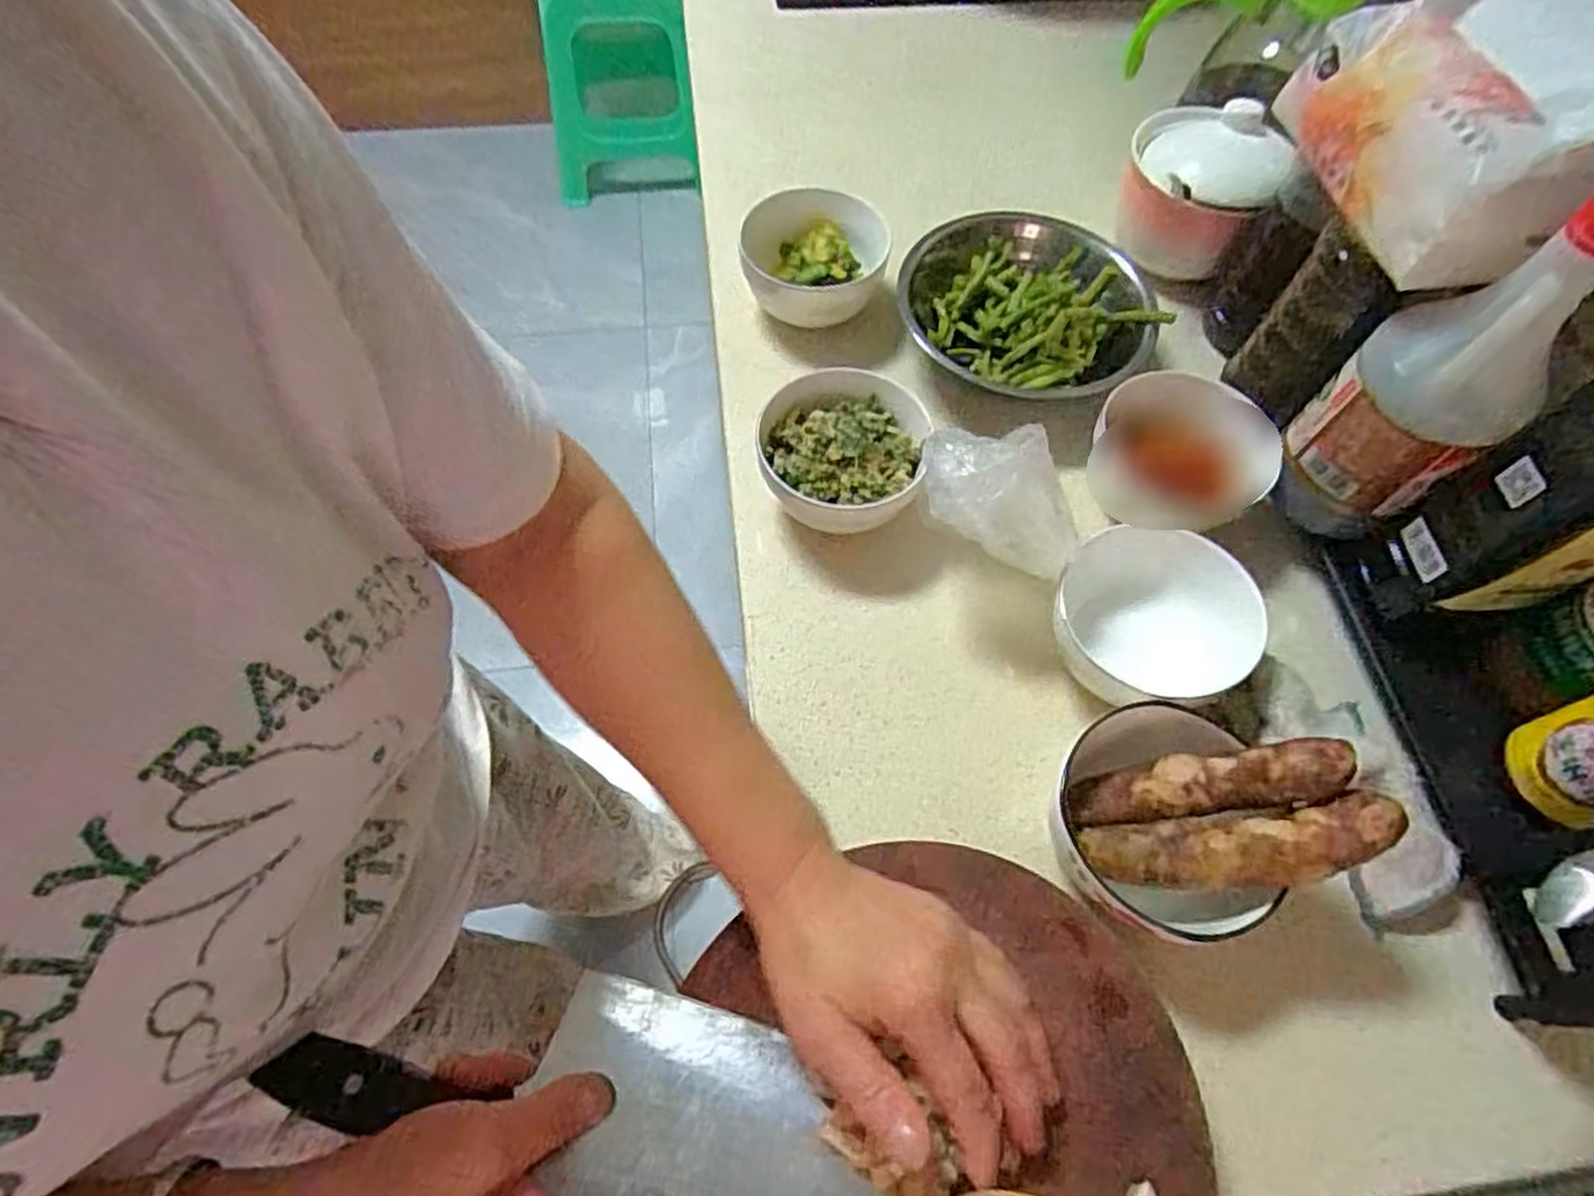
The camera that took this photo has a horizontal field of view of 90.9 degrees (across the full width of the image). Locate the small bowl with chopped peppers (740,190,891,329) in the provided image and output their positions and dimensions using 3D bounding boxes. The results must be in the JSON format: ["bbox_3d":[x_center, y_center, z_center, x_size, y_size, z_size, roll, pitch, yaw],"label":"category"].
[{"bbox_3d":[0.009,-0.254,0.592,0.112,0.054,0.103,1,63,-2],"label":"small bowl with chopped peppers"}]

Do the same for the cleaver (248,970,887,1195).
[{"bbox_3d":[-0.073,0.212,0.333,0.269,0.027,0.082,17,63,5],"label":"cleaver"}]

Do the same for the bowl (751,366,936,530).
[{"bbox_3d":[0.028,-0.090,0.515,0.104,0.056,0.106,1,63,-2],"label":"bowl"}]

